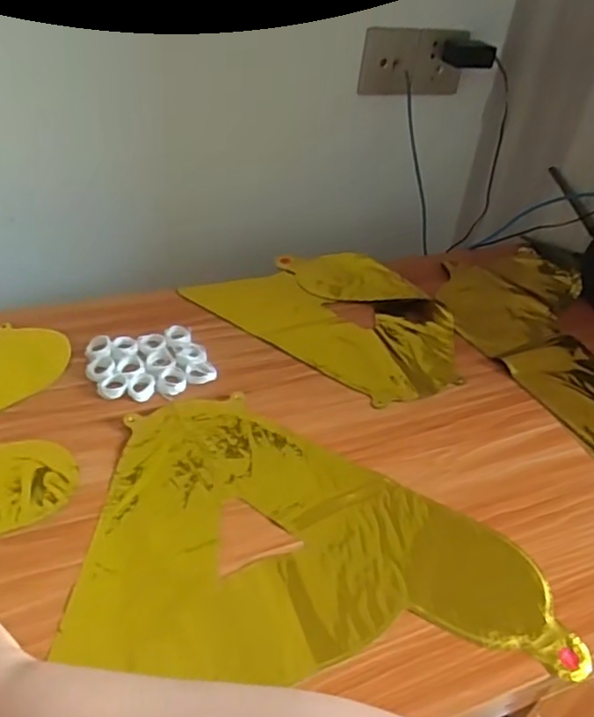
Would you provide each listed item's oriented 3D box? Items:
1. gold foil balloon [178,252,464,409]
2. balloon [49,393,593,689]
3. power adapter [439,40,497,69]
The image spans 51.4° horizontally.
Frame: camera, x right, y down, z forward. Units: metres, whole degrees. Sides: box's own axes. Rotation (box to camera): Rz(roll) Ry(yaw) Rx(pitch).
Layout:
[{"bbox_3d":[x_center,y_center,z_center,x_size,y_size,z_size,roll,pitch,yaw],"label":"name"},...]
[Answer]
[{"bbox_3d":[0.053,-0.060,0.766,0.323,0.043,0.205,31,45,27],"label":"gold foil balloon"},{"bbox_3d":[-0.030,0.152,0.500,0.382,0.005,0.335,-13,44,-23],"label":"balloon"},{"bbox_3d":[0.252,-0.445,0.904,0.078,0.034,0.026,31,44,27],"label":"power adapter"}]

